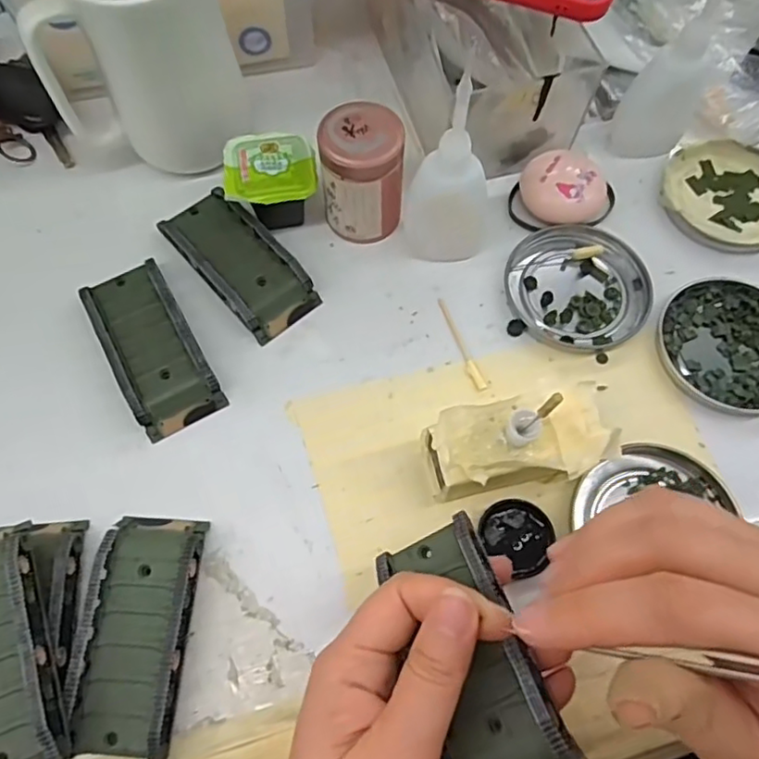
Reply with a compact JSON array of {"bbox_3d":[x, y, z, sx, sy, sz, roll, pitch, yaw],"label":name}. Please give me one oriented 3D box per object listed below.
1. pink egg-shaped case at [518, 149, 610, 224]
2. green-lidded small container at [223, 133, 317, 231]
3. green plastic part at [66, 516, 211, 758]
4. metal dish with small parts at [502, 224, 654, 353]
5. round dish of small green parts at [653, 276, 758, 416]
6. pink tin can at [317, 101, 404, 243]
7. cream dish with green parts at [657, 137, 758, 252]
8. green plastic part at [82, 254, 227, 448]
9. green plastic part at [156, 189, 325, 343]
[{"bbox_3d":[0.109,-0.113,0.366,0.050,0.022,0.041,25,68,10],"label":"pink egg-shaped case"},{"bbox_3d":[-0.061,-0.111,0.354,0.049,0.035,0.047,-6,67,-3],"label":"green-lidded small container"},{"bbox_3d":[-0.106,0.108,0.269,0.043,0.021,0.096,3,66,1],"label":"green plastic part"},{"bbox_3d":[0.112,-0.053,0.347,0.078,0.009,0.075,0,66,0],"label":"metal dish with small parts"},{"bbox_3d":[0.191,-0.019,0.332,0.076,0.009,0.079,0,66,0],"label":"round dish of small green parts"},{"bbox_3d":[-0.010,-0.112,0.341,0.043,0.064,0.043,0,66,0],"label":"pink tin can"},{"bbox_3d":[0.213,-0.113,0.372,0.079,0.009,0.077,0,66,0],"label":"cream dish with green parts"},{"bbox_3d":[-0.121,-0.019,0.327,0.042,0.019,0.096,-27,69,-12],"label":"green plastic part"},{"bbox_3d":[-0.080,-0.067,0.347,0.044,0.019,0.096,-39,72,-16],"label":"green plastic part"}]

